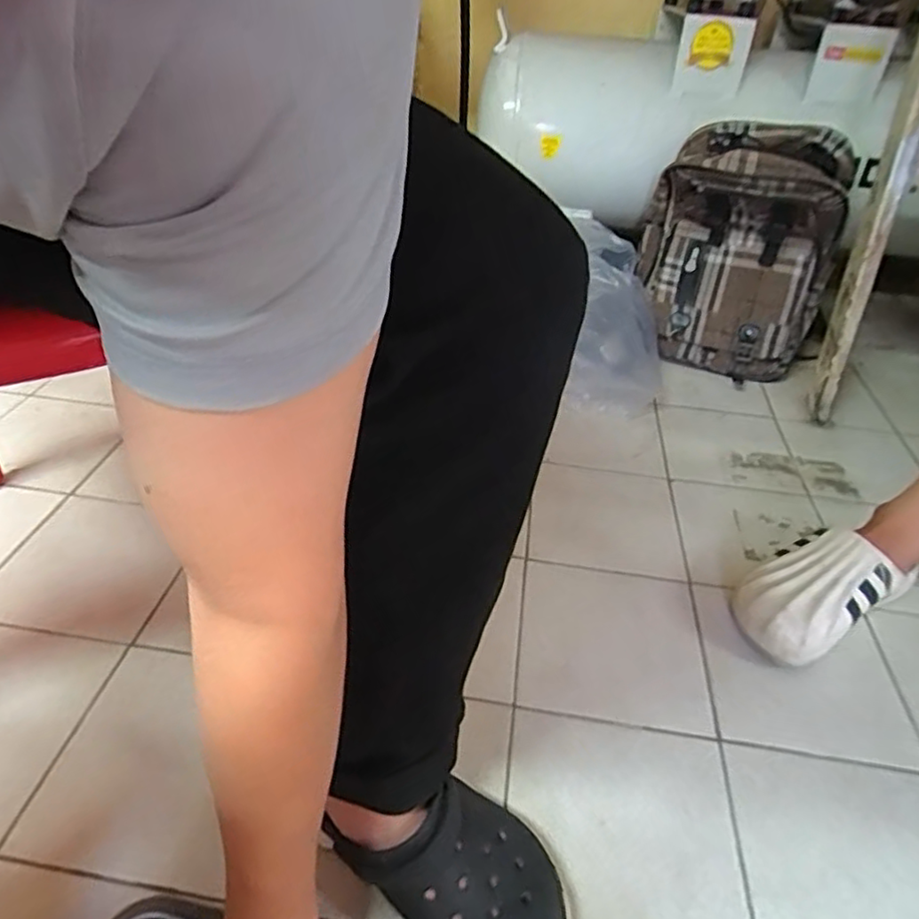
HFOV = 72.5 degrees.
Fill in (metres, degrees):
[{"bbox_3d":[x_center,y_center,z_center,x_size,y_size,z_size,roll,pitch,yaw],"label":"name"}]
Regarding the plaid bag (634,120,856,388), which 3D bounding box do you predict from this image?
[{"bbox_3d":[0.460,-0.369,1.094,0.200,0.373,0.304,-23,45,-31],"label":"plaid bag"}]

